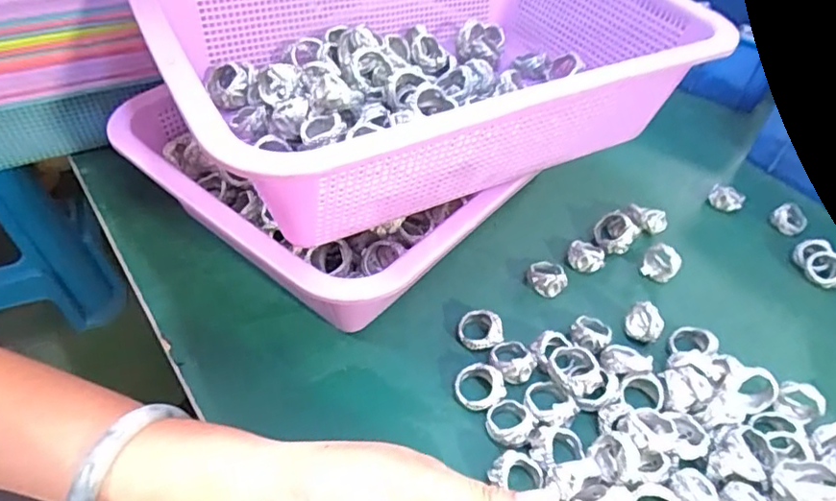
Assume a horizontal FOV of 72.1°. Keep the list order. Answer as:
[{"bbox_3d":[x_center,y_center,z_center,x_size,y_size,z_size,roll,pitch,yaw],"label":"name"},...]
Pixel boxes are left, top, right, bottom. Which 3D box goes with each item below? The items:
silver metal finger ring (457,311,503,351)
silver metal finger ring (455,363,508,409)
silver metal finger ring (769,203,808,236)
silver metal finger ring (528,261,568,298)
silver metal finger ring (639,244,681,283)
[{"bbox_3d":[0.039,0.049,0.357,0.027,0.016,0.023,13,46,7],"label":"silver metal finger ring"},{"bbox_3d":[0.035,0.079,0.331,0.028,0.008,0.025,-20,65,3],"label":"silver metal finger ring"},{"bbox_3d":[0.295,-0.025,0.456,0.024,0.015,0.023,3,46,-3],"label":"silver metal finger ring"},{"bbox_3d":[0.089,0.018,0.392,0.025,0.015,0.024,3,46,-3],"label":"silver metal finger ring"},{"bbox_3d":[0.172,0.009,0.403,0.024,0.030,0.011,23,48,15],"label":"silver metal finger ring"}]

